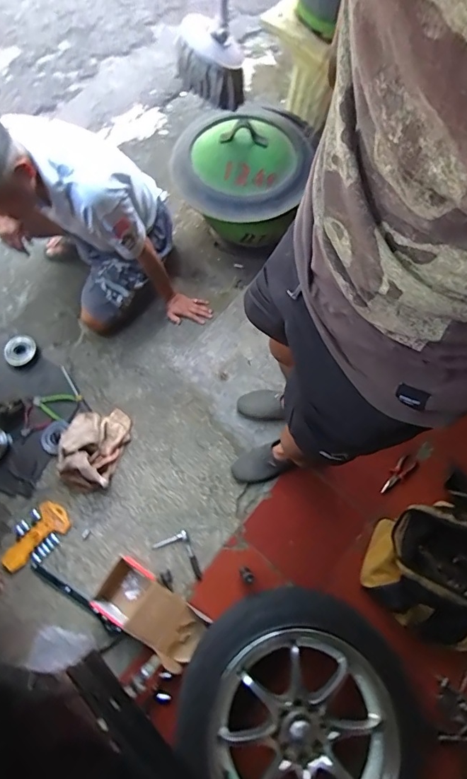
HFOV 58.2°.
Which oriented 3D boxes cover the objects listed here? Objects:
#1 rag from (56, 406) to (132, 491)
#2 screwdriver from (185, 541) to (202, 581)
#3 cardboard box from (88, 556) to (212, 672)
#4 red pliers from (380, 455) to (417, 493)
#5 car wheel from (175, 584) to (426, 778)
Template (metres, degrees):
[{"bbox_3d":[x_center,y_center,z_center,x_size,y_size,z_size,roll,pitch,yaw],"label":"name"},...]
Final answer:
[{"bbox_3d":[-0.445,0.185,1.342,0.169,0.128,0.280,13,72,0],"label":"rag"},{"bbox_3d":[-0.121,0.514,1.260,0.020,0.015,0.117,-22,71,-8],"label":"screwdriver"},{"bbox_3d":[-0.232,0.622,1.170,0.313,0.123,0.164,36,74,7],"label":"cardboard box"},{"bbox_3d":[0.530,0.276,1.366,0.155,0.007,0.050,-41,74,-14],"label":"red pliers"},{"bbox_3d":[0.175,0.808,1.088,0.553,0.247,0.530,1,73,-3],"label":"car wheel"}]

